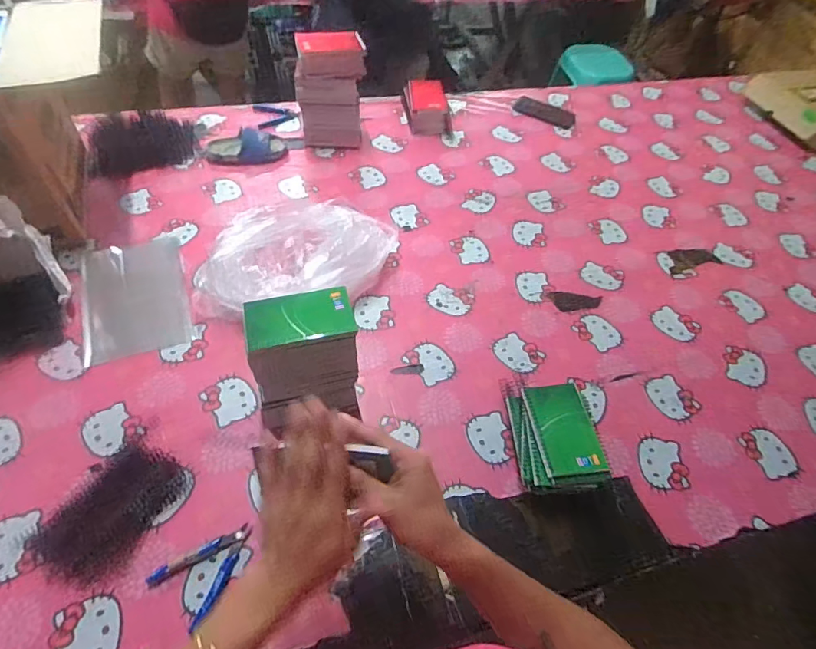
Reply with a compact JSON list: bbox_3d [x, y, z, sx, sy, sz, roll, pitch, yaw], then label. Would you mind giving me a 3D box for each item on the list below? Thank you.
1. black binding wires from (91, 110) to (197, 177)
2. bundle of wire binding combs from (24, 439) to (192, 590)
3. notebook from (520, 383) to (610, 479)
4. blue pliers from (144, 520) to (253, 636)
[{"bbox_3d":[-0.602,-0.429,1.068,0.217,0.053,0.196,-15,54,-16],"label":"black binding wires"},{"bbox_3d":[-0.384,0.240,0.613,0.124,0.008,0.174,30,55,17],"label":"bundle of wire binding combs"},{"bbox_3d":[0.215,0.141,0.652,0.081,0.017,0.133,-3,53,-8],"label":"notebook"},{"bbox_3d":[-0.251,0.293,0.583,0.082,0.006,0.113,29,55,17],"label":"blue pliers"}]

